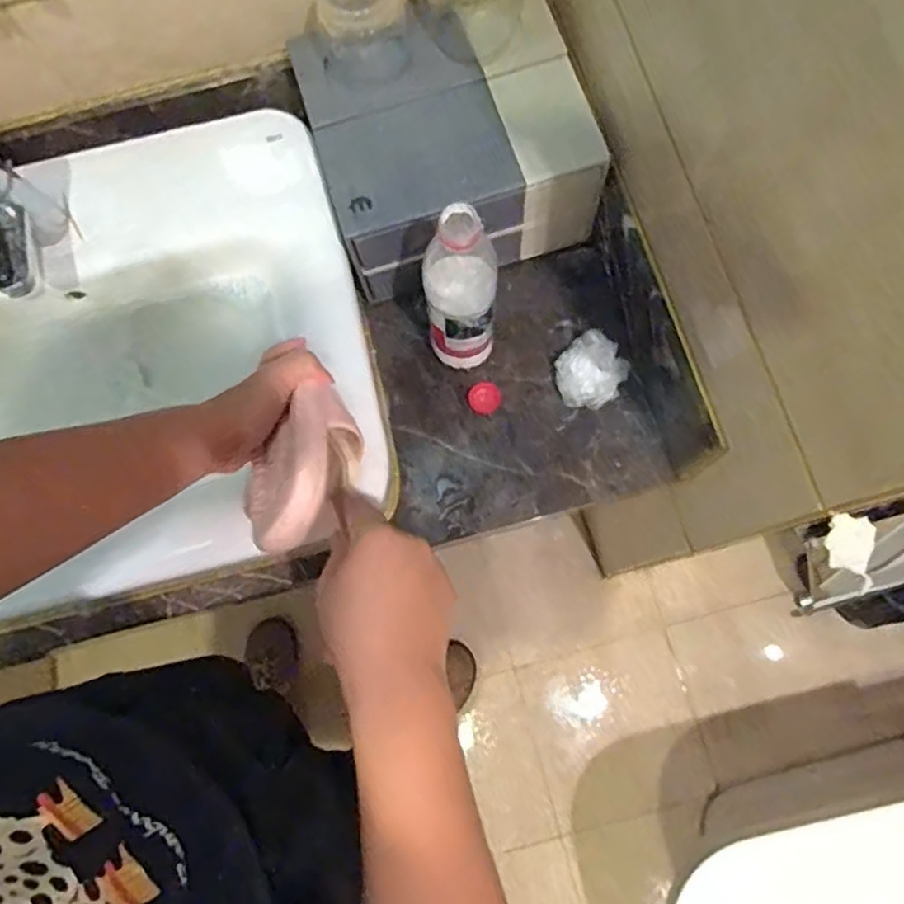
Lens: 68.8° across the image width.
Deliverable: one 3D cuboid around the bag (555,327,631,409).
[{"bbox_3d":[0.138,-0.079,0.659,0.063,0.037,0.068,39,82,11],"label":"bag"}]

